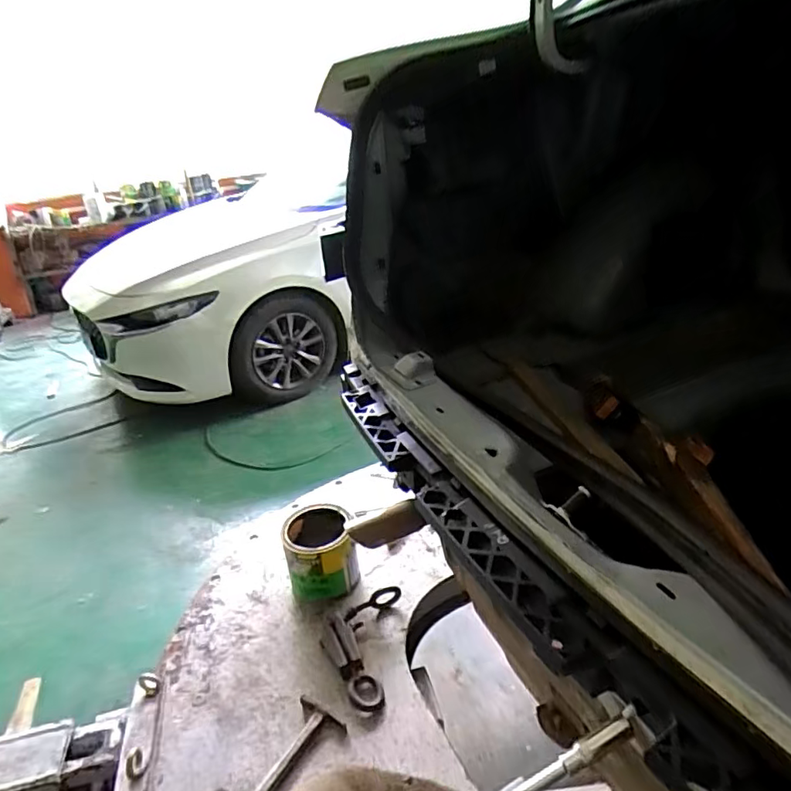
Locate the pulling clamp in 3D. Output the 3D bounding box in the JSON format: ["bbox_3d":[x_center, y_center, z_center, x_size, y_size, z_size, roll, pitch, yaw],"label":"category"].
[{"bbox_3d":[-0.088,0.508,1.049,0.061,0.058,0.200,-20,55,-25],"label":"pulling clamp"}]

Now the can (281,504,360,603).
[{"bbox_3d":[-0.162,0.360,1.224,0.151,0.160,0.182,-10,28,-8],"label":"can"}]

